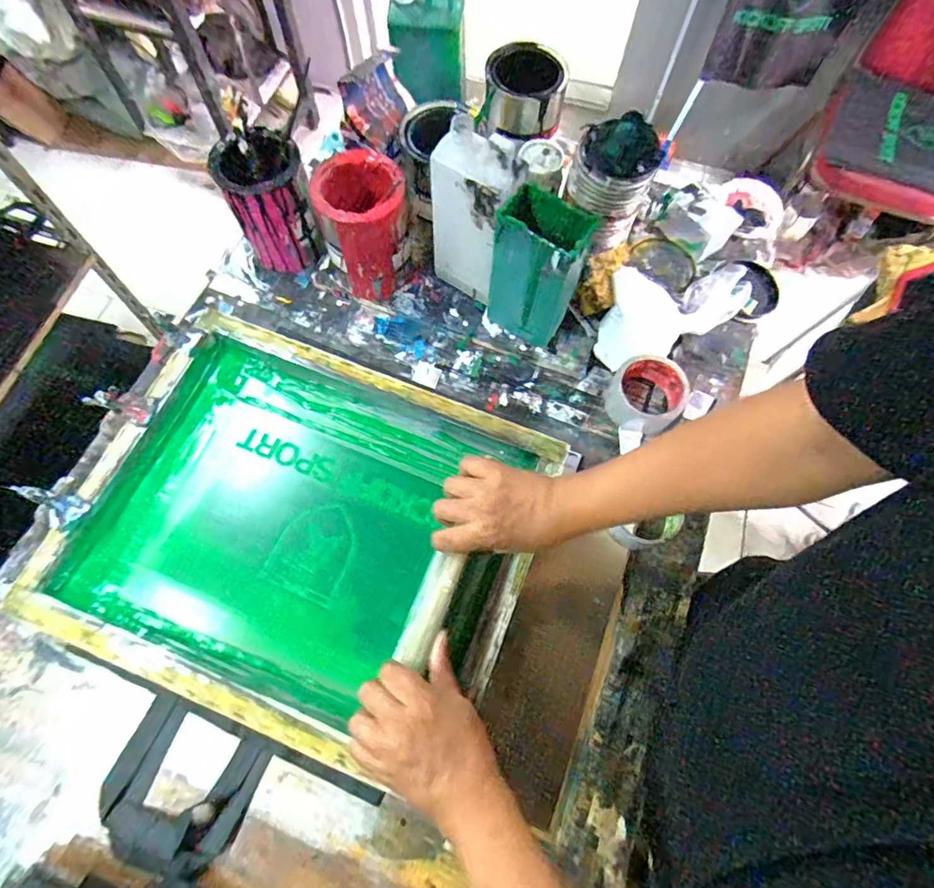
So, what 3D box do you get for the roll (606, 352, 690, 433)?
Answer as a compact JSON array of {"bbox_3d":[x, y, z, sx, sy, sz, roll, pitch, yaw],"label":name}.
[{"bbox_3d":[0.229,-0.062,0.642,0.089,0.055,0.091,0,70,-1],"label":"roll"}]

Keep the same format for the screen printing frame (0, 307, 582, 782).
[{"bbox_3d":[-0.180,0.091,0.578,0.491,0.052,0.393,21,71,7],"label":"screen printing frame"}]

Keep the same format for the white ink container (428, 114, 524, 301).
[{"bbox_3d":[0.007,-0.263,0.607,0.097,0.223,0.057,34,73,11],"label":"white ink container"}]

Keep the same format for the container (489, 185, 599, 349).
[{"bbox_3d":[0.084,-0.210,0.605,0.099,0.177,0.071,20,71,7],"label":"container"}]

